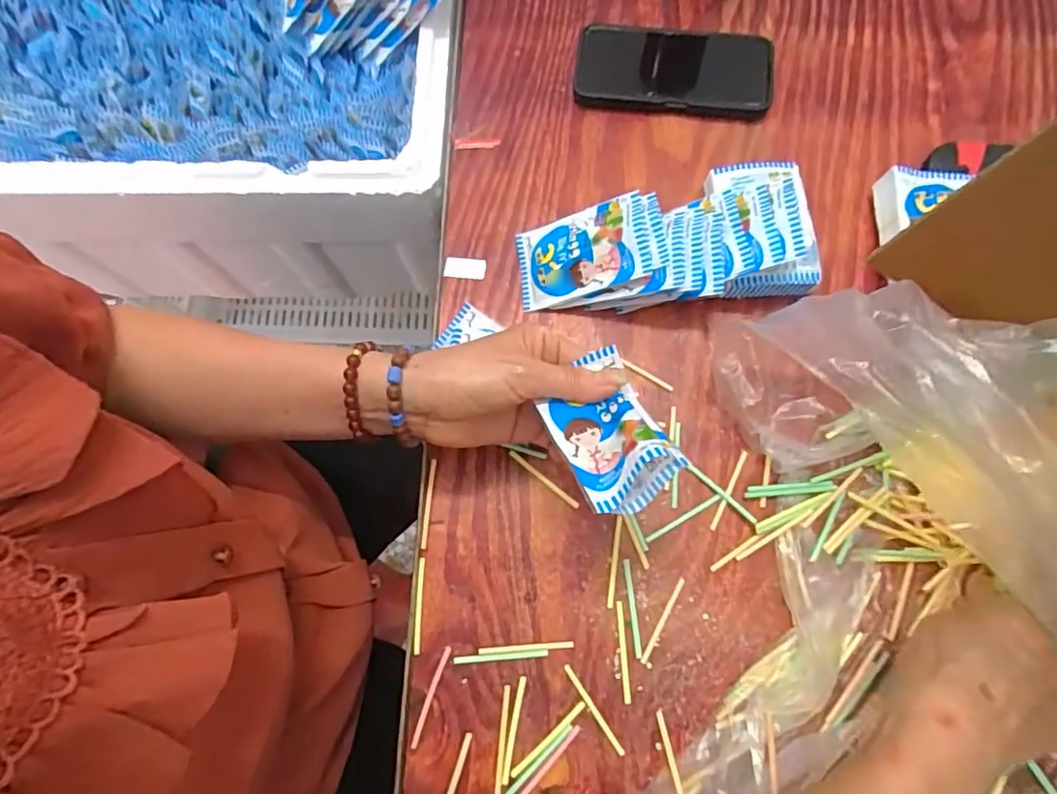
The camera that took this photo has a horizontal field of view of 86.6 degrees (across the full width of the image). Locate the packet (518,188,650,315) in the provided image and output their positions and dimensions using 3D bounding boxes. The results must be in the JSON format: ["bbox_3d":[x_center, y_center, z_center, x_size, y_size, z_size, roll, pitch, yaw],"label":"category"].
[{"bbox_3d":[0.038,-0.108,0.424,0.102,0.009,0.063,-12,78,27],"label":"packet"}]

